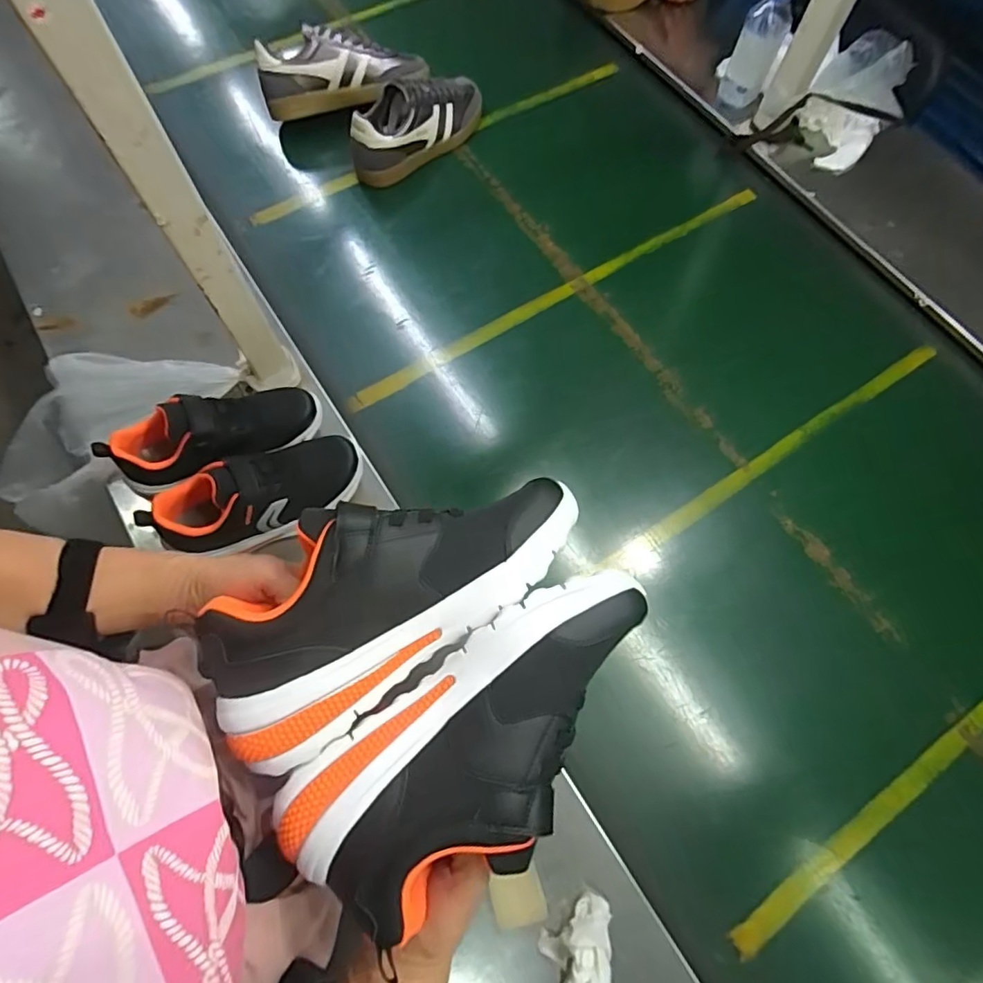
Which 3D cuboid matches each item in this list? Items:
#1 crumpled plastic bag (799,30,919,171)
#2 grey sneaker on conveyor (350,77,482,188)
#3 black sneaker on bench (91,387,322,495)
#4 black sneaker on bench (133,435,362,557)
[{"bbox_3d":[0.583,-0.631,0.887,0.138,0.095,0.216,31,70,9],"label":"crumpled plastic bag"},{"bbox_3d":[-0.117,-0.577,0.855,0.087,0.095,0.251,43,73,13],"label":"grey sneaker on conveyor"},{"bbox_3d":[-0.295,-0.060,0.604,0.212,0.091,0.083,-21,71,-11],"label":"black sneaker on bench"},{"bbox_3d":[-0.237,0.006,0.577,0.216,0.073,0.084,-23,72,-23],"label":"black sneaker on bench"}]

